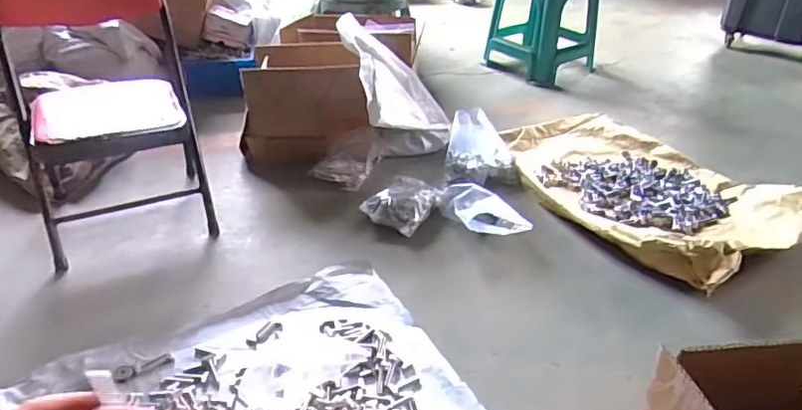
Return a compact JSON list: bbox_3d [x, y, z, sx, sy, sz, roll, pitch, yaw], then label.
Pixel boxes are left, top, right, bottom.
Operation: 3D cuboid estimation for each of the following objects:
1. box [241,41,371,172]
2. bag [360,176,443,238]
[{"bbox_3d":[-0.246,-0.288,1.529,0.352,0.290,0.283,4,33,8],"label":"box"},{"bbox_3d":[0.007,-0.003,1.298,0.134,0.064,0.165,18,37,27],"label":"bag"}]

